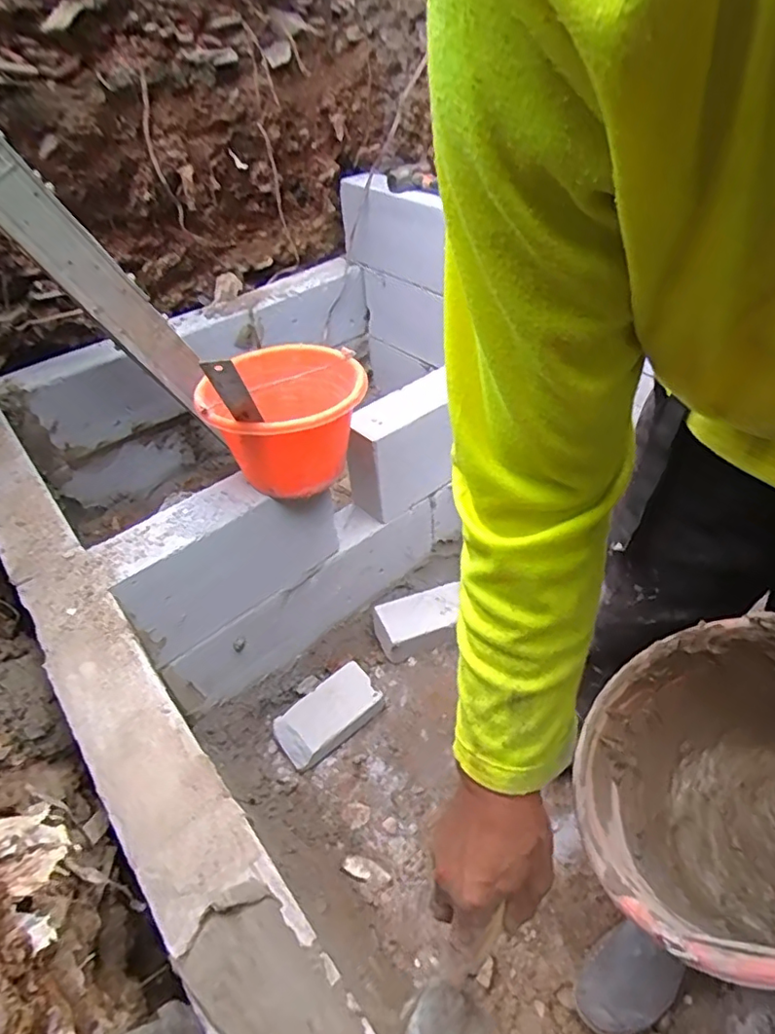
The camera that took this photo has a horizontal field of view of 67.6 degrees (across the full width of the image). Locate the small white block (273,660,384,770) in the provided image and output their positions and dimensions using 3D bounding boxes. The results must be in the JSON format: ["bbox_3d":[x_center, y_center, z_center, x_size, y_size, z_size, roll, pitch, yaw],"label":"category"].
[{"bbox_3d":[-0.111,0.367,1.077,0.196,0.063,0.101,-33,50,-27],"label":"small white block"}]

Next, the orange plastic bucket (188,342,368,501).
[{"bbox_3d":[-0.151,-0.157,0.917,0.231,0.170,0.265,-6,43,-1],"label":"orange plastic bucket"}]

